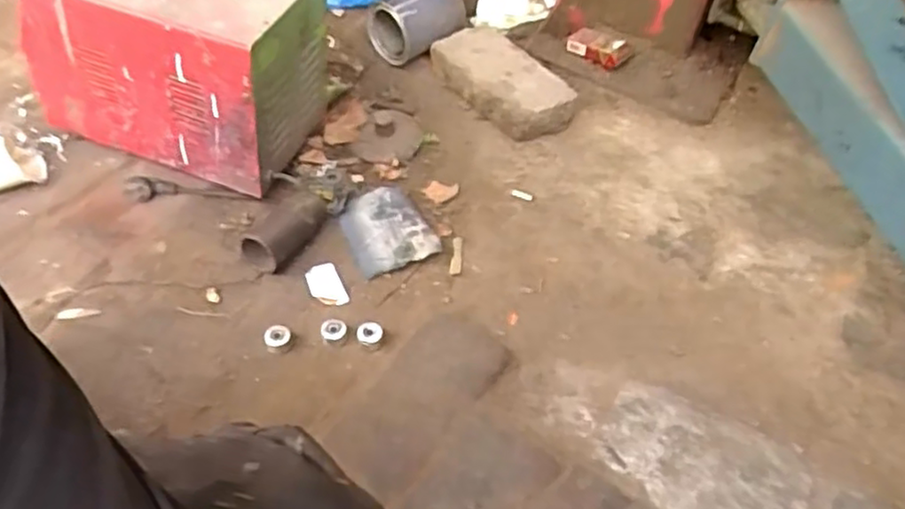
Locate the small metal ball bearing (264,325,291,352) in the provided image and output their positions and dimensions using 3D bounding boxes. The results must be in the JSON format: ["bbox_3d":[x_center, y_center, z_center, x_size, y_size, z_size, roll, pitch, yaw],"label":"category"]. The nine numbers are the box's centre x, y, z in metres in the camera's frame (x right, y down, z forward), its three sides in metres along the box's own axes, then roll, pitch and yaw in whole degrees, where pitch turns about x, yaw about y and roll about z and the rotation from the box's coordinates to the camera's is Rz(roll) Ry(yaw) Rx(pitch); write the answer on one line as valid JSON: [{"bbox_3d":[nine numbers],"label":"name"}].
[{"bbox_3d":[-0.213,0.101,0.855,0.032,0.018,0.029,-14,58,-12],"label":"small metal ball bearing"}]

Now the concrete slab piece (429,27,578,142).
[{"bbox_3d":[0.078,-0.281,1.133,0.254,0.090,0.135,35,58,24],"label":"concrete slab piece"}]

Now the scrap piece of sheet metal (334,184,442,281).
[{"bbox_3d":[-0.092,-0.033,0.979,0.111,0.031,0.133,-21,55,-19],"label":"scrap piece of sheet metal"}]

